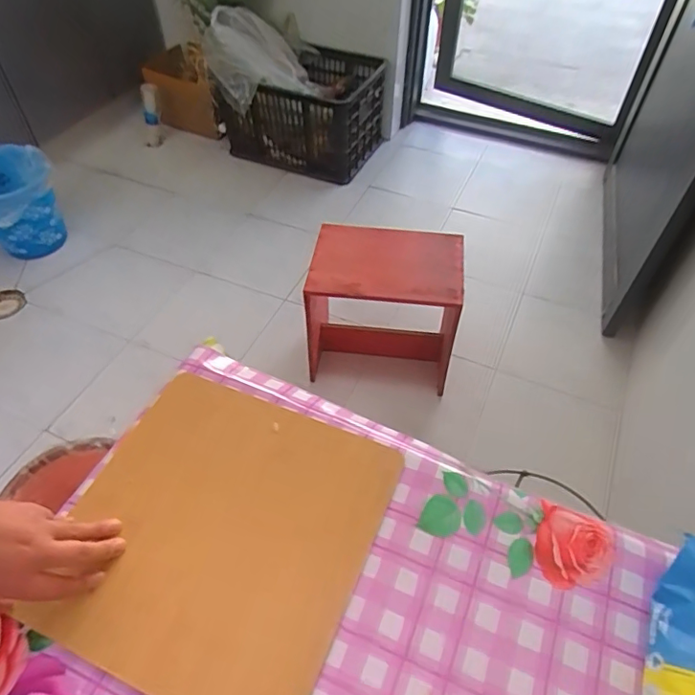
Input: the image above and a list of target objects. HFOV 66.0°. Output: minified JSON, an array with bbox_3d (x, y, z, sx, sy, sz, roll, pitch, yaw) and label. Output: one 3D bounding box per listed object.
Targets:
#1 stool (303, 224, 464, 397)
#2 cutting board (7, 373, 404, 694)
[{"bbox_3d":[0.088,-0.086,1.264,0.334,0.314,0.230,8,50,6],"label":"stool"},{"bbox_3d":[-0.129,0.180,0.536,0.293,0.013,0.292,18,53,16],"label":"cutting board"}]

